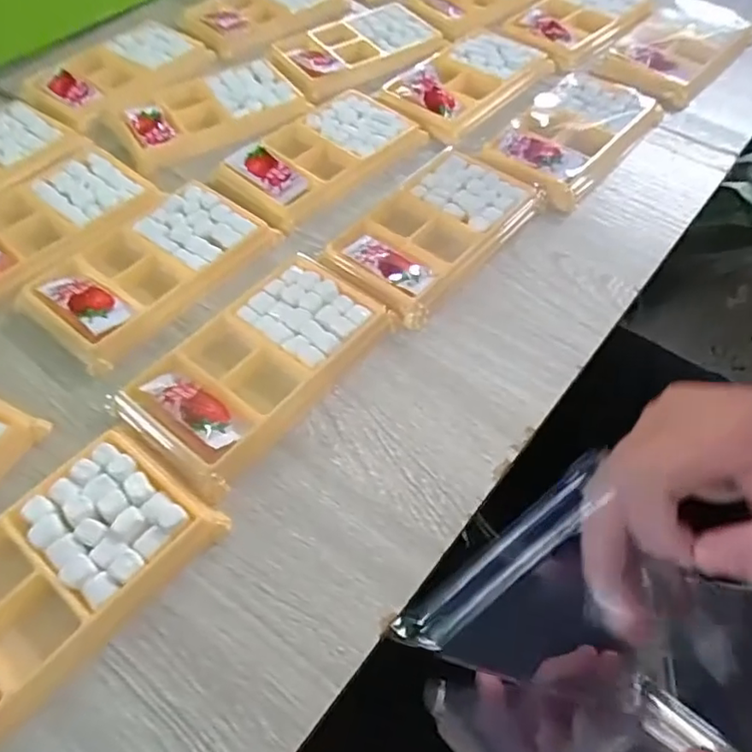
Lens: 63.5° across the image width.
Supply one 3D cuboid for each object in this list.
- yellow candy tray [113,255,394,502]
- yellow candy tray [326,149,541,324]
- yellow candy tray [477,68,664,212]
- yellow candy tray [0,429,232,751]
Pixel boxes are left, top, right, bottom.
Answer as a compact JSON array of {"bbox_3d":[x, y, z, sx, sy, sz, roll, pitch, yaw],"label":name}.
[{"bbox_3d":[-0.062,-0.010,0.312,0.080,0.012,0.134,34,61,21],"label":"yellow candy tray"},{"bbox_3d":[0.036,-0.091,0.368,0.076,0.012,0.135,35,61,22],"label":"yellow candy tray"},{"bbox_3d":[0.137,-0.176,0.426,0.087,0.012,0.148,32,60,20],"label":"yellow candy tray"},{"bbox_3d":[-0.135,0.084,0.247,0.074,0.013,0.128,34,61,21],"label":"yellow candy tray"}]

